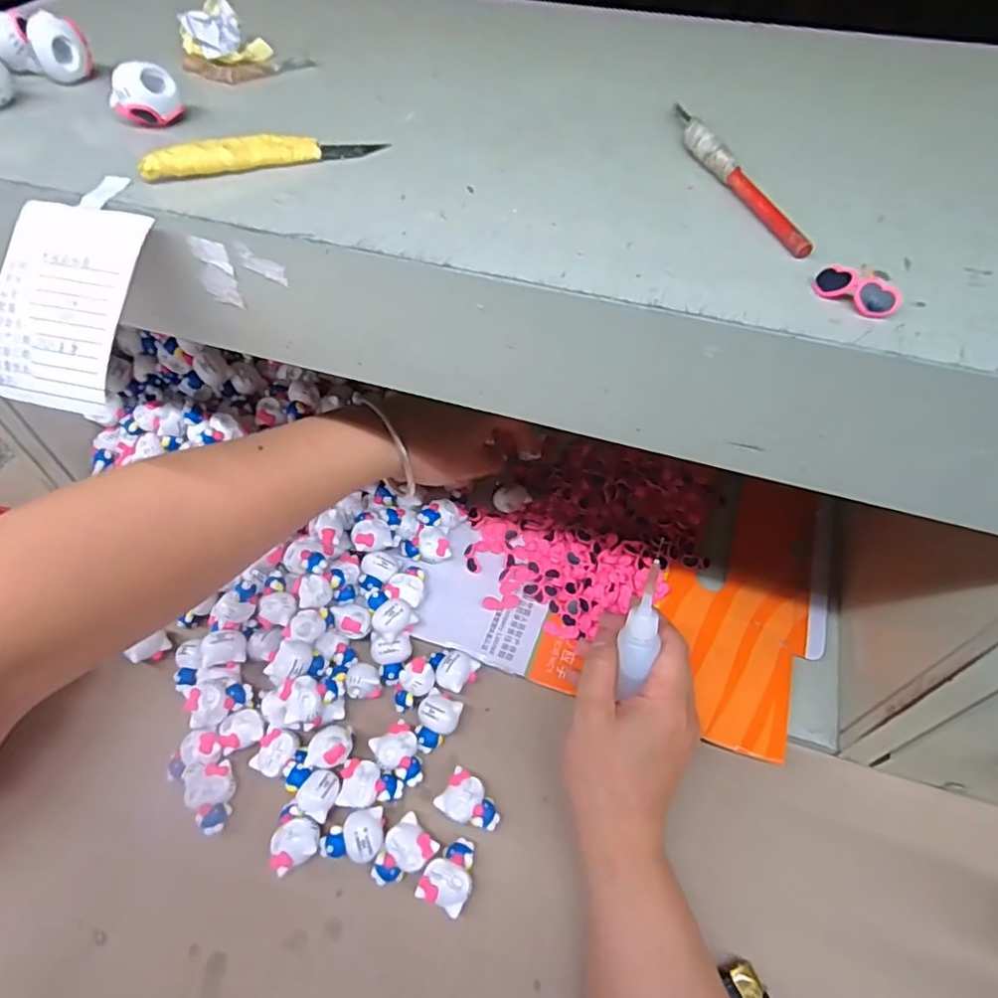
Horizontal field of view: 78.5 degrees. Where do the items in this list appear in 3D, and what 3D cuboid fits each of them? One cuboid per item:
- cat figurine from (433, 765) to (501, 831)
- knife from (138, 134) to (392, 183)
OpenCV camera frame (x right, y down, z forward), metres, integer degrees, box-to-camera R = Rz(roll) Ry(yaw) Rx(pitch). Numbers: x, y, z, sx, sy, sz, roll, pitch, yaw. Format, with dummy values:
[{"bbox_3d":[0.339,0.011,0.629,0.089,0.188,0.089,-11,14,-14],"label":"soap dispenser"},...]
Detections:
[{"bbox_3d":[-0.016,0.173,0.346,0.034,0.020,0.025,29,58,20],"label":"cat figurine"},{"bbox_3d":[-0.090,-0.133,0.235,0.089,0.009,0.011,-17,55,-12],"label":"knife"}]

